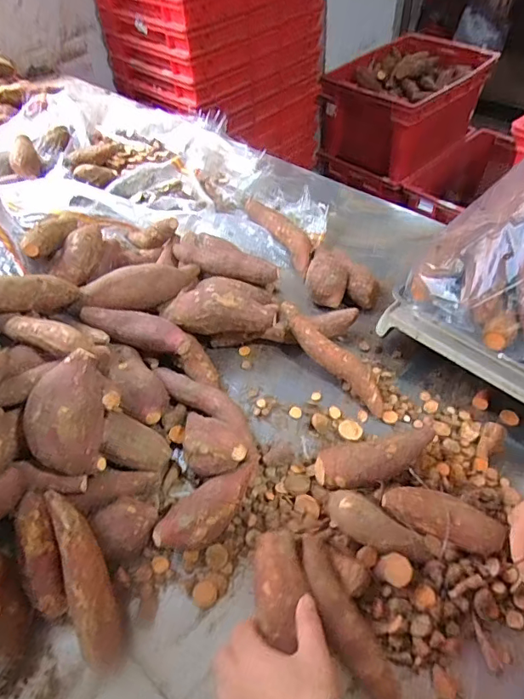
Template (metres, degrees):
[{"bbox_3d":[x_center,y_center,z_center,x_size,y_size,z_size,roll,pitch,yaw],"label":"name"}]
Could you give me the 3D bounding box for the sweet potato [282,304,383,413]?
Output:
[{"bbox_3d":[0.093,0.007,0.633,0.044,0.051,0.191,-33,57,-23],"label":"sweet potato"}]

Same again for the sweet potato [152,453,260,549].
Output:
[{"bbox_3d":[-0.049,0.174,0.514,0.137,0.051,0.051,-32,57,-23],"label":"sweet potato"}]

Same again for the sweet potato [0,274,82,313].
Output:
[{"bbox_3d":[-0.297,-0.066,0.560,0.173,0.045,0.044,-9,49,-39],"label":"sweet potato"}]

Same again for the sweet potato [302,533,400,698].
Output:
[{"bbox_3d":[0.074,0.247,0.441,0.036,0.033,0.152,-18,56,-17],"label":"sweet potato"}]

